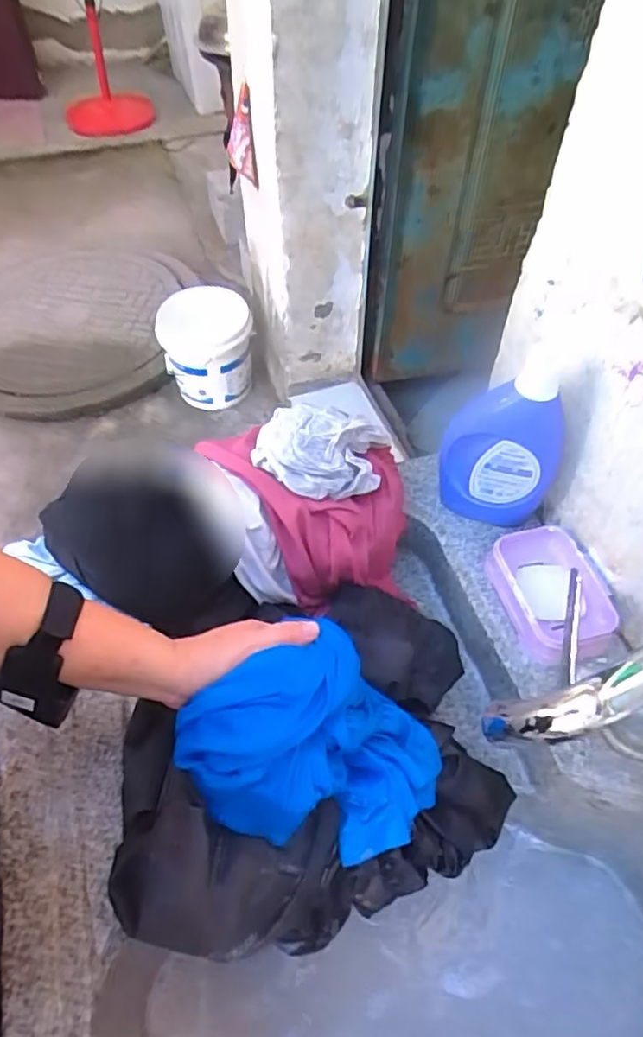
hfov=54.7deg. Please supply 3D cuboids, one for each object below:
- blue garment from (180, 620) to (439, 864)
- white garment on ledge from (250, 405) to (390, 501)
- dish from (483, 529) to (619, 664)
[{"bbox_3d":[-0.003,0.164,0.441,0.153,0.085,0.147,36,60,24],"label":"blue garment"},{"bbox_3d":[-0.002,-0.061,0.581,0.121,0.057,0.068,5,53,3],"label":"white garment on ledge"},{"bbox_3d":[0.211,0.068,0.576,0.081,0.030,0.123,-15,54,-12],"label":"dish"}]

